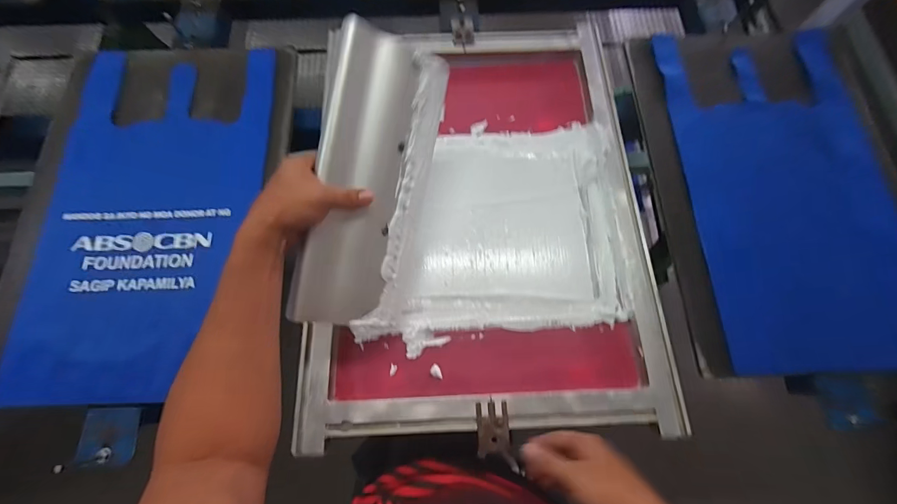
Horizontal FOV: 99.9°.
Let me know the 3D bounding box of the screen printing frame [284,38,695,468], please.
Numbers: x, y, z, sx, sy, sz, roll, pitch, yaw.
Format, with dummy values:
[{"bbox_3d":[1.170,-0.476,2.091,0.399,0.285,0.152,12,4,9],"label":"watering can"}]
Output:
[{"bbox_3d":[0.054,-0.074,0.570,0.460,0.045,0.632,0,72,-1],"label":"screen printing frame"}]

